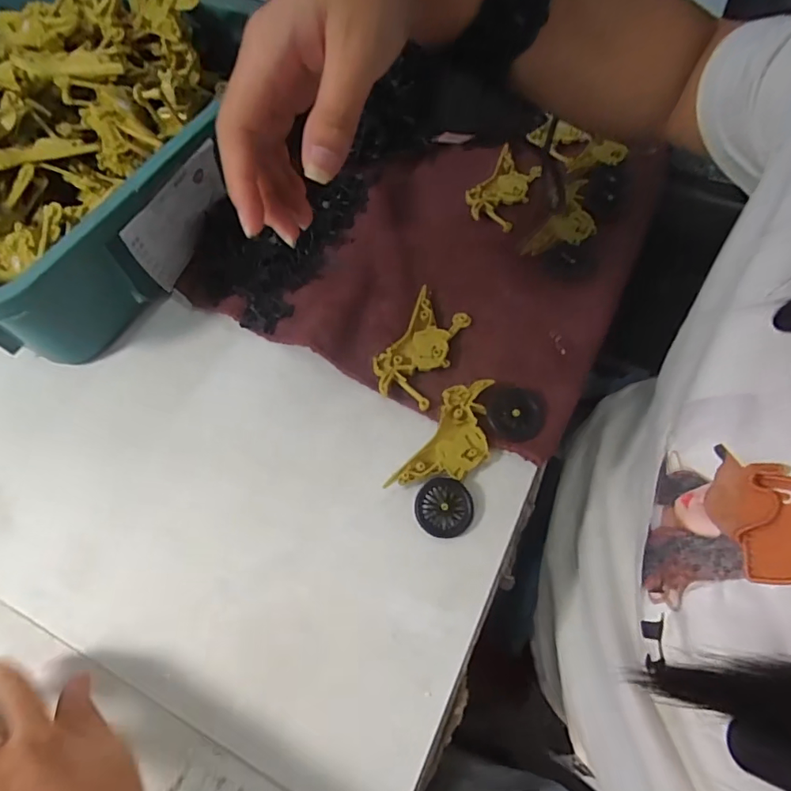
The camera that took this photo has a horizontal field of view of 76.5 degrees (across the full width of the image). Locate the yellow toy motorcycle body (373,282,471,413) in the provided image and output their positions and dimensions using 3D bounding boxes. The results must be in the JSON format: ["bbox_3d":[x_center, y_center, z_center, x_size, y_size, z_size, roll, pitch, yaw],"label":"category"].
[{"bbox_3d":[0.020,-0.035,0.391,0.049,0.017,0.096,23,65,13],"label":"yellow toy motorcycle body"}]

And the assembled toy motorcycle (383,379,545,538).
[{"bbox_3d":[0.049,0.037,0.353,0.062,0.026,0.117,36,69,18],"label":"assembled toy motorcycle"}]

